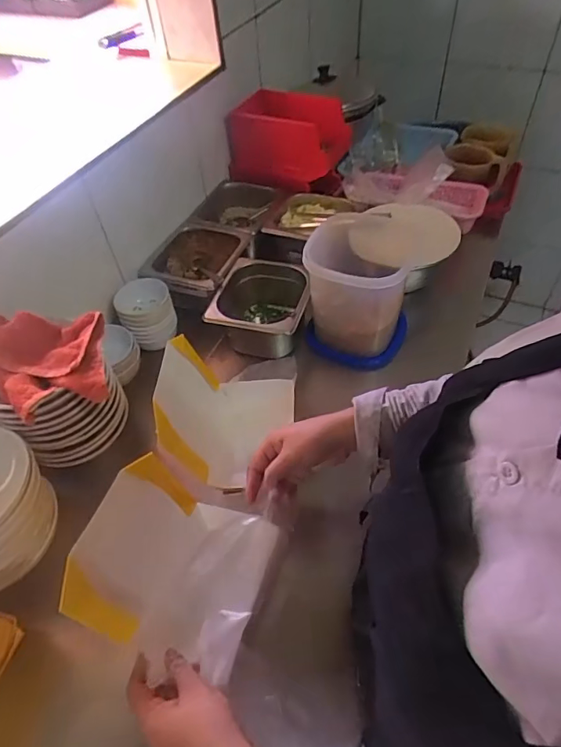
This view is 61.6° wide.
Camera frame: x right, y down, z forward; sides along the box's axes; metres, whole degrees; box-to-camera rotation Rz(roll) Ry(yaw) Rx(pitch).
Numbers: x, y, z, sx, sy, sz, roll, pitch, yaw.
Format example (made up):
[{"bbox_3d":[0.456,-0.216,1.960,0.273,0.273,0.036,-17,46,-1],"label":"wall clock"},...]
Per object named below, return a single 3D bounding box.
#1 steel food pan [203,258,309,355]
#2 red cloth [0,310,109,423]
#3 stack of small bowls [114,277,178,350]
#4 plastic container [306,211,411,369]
[{"bbox_3d":[-0.034,-0.107,0.830,0.161,0.127,0.166,2,51,6],"label":"steel food pan"},{"bbox_3d":[-0.309,-0.016,0.569,0.185,0.058,0.143,-5,51,0],"label":"red cloth"},{"bbox_3d":[-0.233,-0.105,0.824,0.092,0.086,0.079,-18,52,-11],"label":"stack of small bowls"},{"bbox_3d":[0.128,-0.134,0.778,0.169,0.184,0.173,-2,51,2],"label":"plastic container"}]

